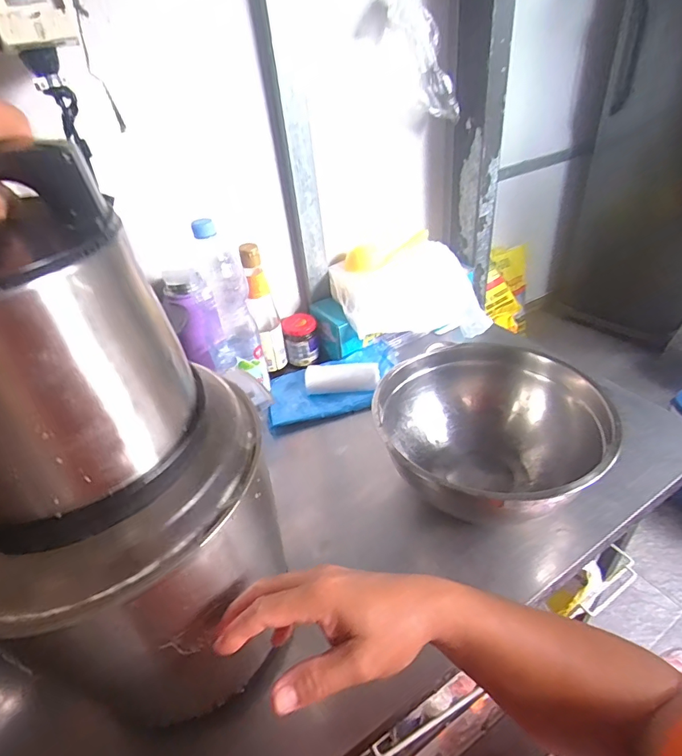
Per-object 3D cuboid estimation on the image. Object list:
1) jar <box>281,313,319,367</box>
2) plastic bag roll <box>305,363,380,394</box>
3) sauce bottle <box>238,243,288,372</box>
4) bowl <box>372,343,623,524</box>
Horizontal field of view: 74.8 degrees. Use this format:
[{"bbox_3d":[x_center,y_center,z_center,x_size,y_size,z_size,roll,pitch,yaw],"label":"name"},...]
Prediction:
[{"bbox_3d":[-0.079,-0.077,0.893,0.064,0.082,0.065,-5,36,3],"label":"jar"},{"bbox_3d":[0.003,0.000,0.808,0.134,0.037,0.044,-6,36,1],"label":"plastic bag roll"},{"bbox_3d":[-0.140,-0.126,0.821,0.048,0.240,0.055,-11,36,-5],"label":"sauce bottle"},{"bbox_3d":[0.189,0.088,0.598,0.275,0.146,0.252,-5,36,3],"label":"bowl"}]

